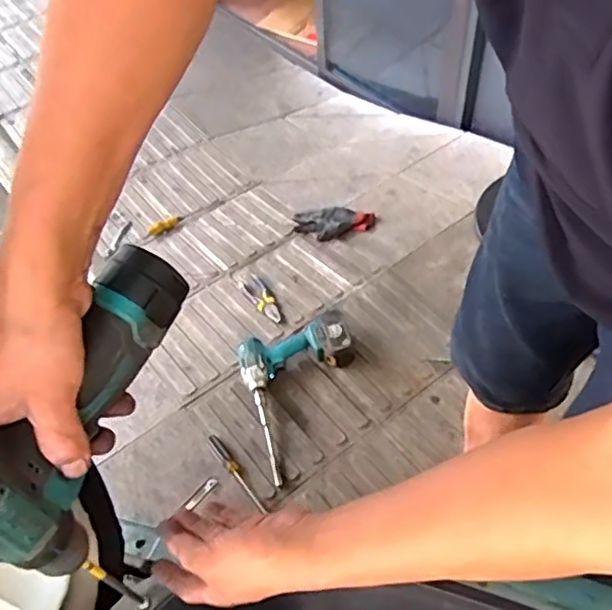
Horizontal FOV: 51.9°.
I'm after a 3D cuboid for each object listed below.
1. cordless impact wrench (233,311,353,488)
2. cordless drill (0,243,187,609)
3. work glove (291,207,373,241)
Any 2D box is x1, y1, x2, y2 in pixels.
[{"bbox_3d":[-0.058,0.156,1.337,0.225,0.084,0.371,23,56,21],"label":"cordless impact wrench"},{"bbox_3d":[-0.141,0.065,0.399,0.062,0.130,0.207,26,80,23],"label":"cordless drill"},{"bbox_3d":[0.078,-0.212,1.718,0.212,0.044,0.115,-6,51,0],"label":"work glove"}]

